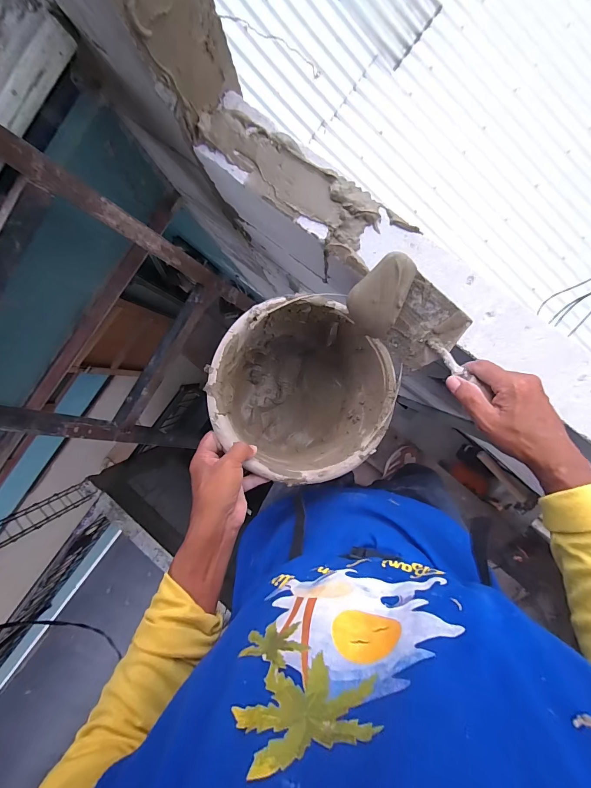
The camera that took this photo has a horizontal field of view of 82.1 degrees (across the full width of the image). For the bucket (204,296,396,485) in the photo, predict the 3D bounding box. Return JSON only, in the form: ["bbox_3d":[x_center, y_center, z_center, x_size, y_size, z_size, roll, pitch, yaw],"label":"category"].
[{"bbox_3d":[-0.004,-0.001,0.605,0.289,0.229,0.289,3,80,-15],"label":"bucket"}]

